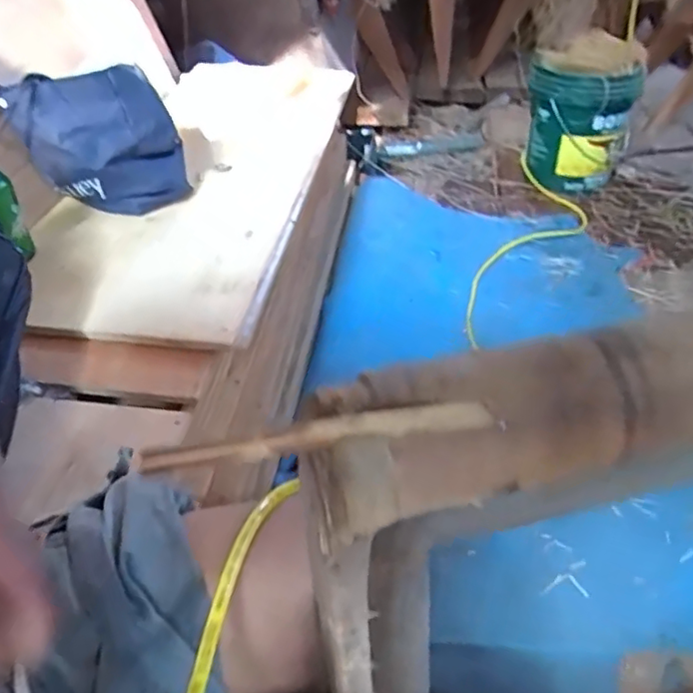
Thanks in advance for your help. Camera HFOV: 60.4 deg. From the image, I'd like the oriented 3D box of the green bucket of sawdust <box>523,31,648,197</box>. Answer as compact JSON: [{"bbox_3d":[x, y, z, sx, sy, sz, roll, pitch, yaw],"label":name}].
[{"bbox_3d":[0.663,-0.654,1.732,0.296,0.372,0.250,13,41,13],"label":"green bucket of sawdust"}]

